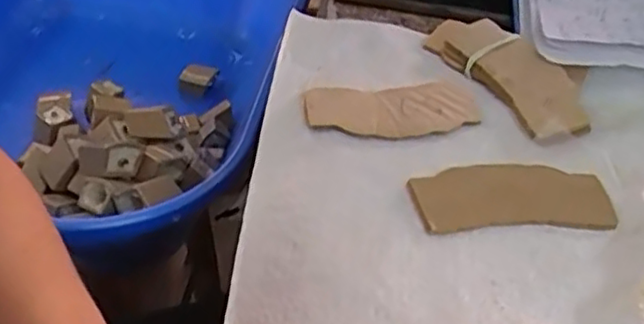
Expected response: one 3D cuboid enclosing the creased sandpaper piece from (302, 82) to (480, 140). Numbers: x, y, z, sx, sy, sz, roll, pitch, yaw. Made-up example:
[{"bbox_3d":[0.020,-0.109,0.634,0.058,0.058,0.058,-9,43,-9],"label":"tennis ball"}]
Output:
[{"bbox_3d":[0.045,-0.033,0.423,0.109,0.008,0.049,-4,42,-10],"label":"creased sandpaper piece"}]

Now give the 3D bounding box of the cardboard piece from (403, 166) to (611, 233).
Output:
[{"bbox_3d":[0.105,0.018,0.381,0.111,0.009,0.052,-2,42,-8],"label":"cardboard piece"}]

